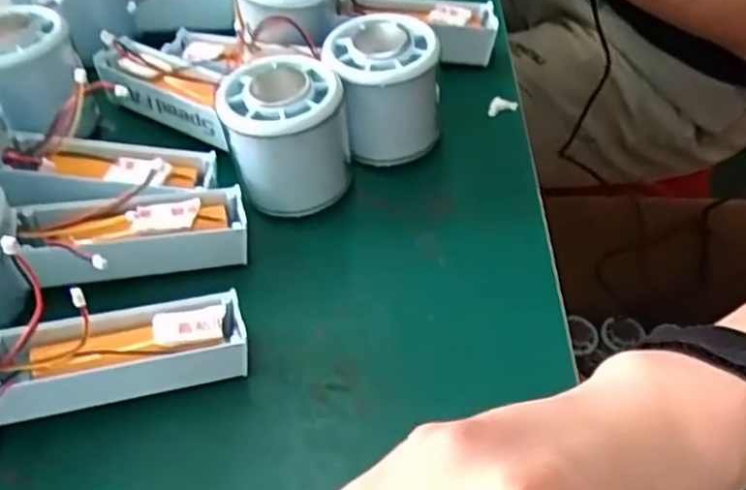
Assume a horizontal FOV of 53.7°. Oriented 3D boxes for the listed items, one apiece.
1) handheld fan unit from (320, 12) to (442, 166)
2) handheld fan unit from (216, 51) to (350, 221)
[{"bbox_3d":[0.004,-0.077,0.379,0.056,0.067,0.053,-3,51,-4],"label":"handheld fan unit"},{"bbox_3d":[-0.042,-0.051,0.355,0.058,0.063,0.057,-7,51,-8],"label":"handheld fan unit"}]

